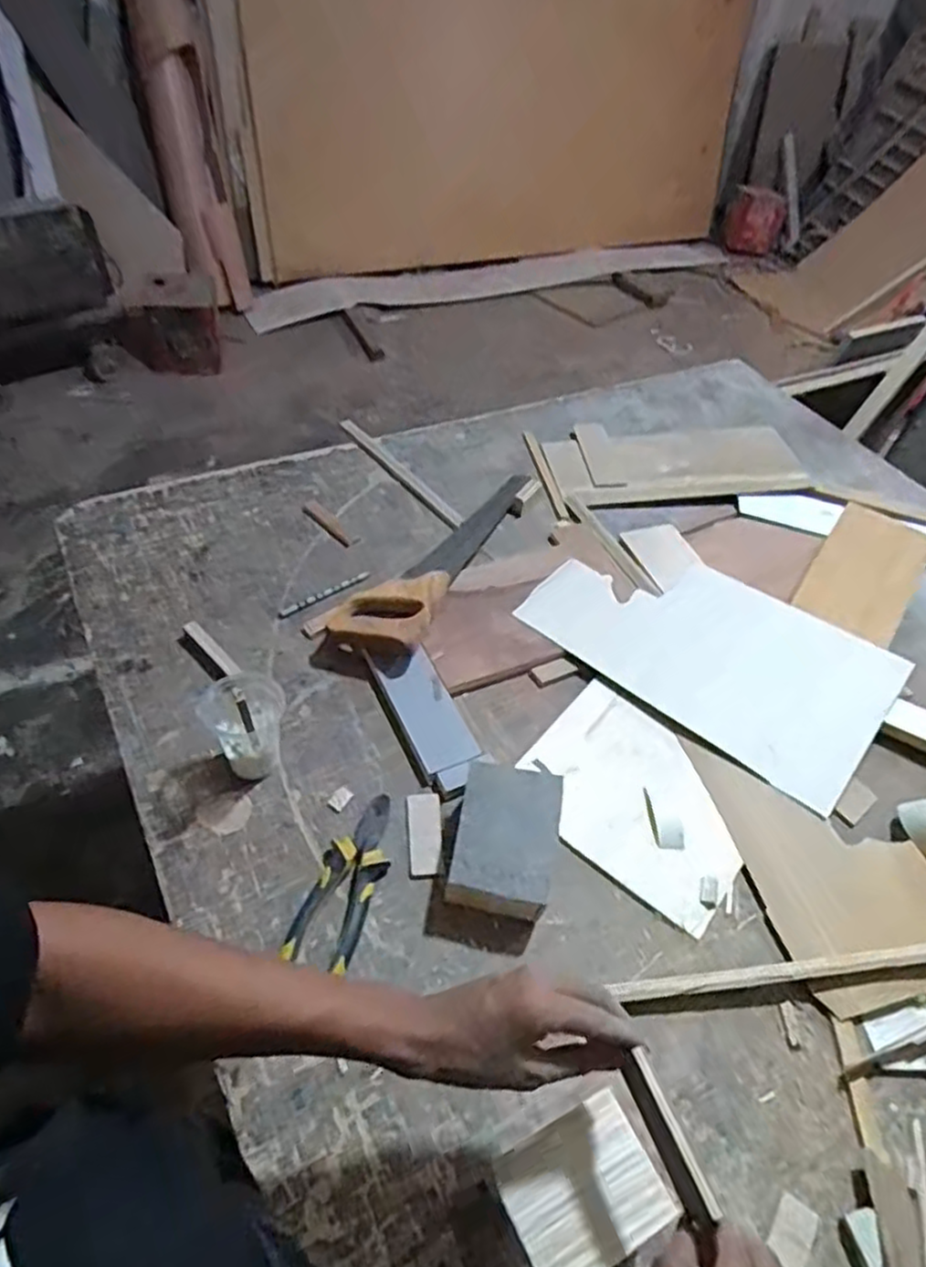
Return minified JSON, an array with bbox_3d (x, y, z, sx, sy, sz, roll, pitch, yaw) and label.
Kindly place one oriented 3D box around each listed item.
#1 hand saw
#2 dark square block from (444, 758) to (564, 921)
[{"bbox_3d":[-0.023,-0.113,0.912,0.119,0.044,0.388,21,50,12],"label":"hand saw"},{"bbox_3d":[0.037,0.186,0.657,0.098,0.055,0.118,9,49,2],"label":"dark square block"}]

